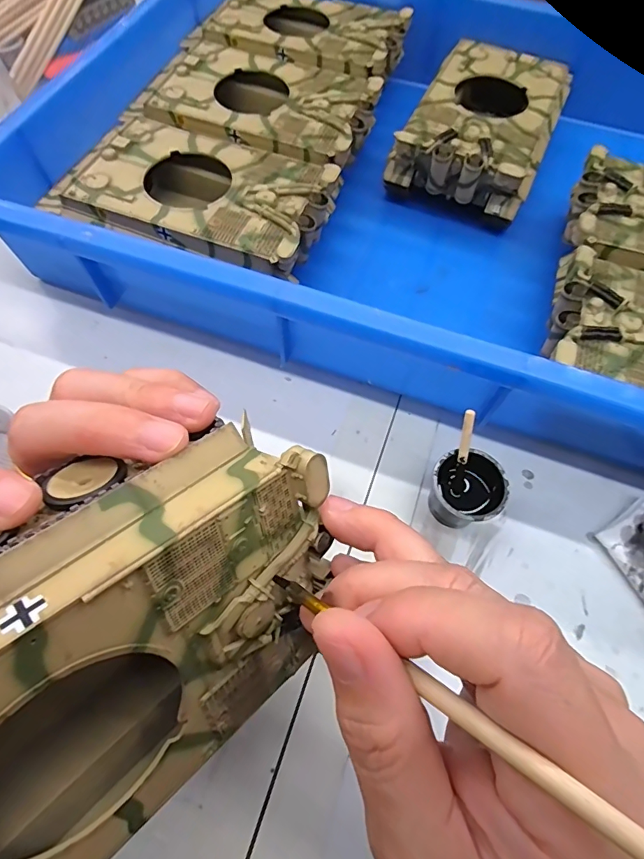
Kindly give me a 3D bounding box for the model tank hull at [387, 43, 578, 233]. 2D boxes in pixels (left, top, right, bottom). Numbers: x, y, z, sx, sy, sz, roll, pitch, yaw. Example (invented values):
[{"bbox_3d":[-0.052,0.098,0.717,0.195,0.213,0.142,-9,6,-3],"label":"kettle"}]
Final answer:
[{"bbox_3d":[0.123,-0.225,0.360,0.099,0.062,0.151,26,66,10],"label":"model tank hull"}]

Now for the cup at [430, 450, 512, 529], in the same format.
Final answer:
[{"bbox_3d":[0.074,0.035,0.244,0.036,0.036,0.036,1,64,-2],"label":"cup"}]

